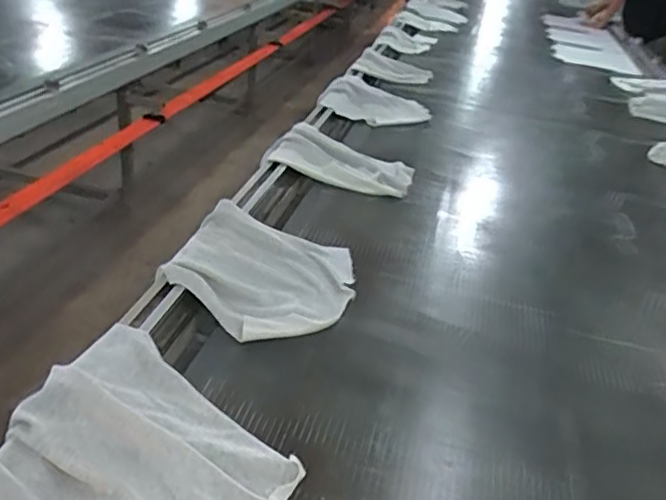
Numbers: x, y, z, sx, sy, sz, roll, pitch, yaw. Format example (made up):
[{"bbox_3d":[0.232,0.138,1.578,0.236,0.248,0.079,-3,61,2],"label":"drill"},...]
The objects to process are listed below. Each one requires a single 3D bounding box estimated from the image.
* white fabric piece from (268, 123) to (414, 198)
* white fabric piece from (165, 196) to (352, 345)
[{"bbox_3d":[0.027,-0.214,1.528,0.341,0.101,0.223,15,31,16],"label":"white fabric piece"},{"bbox_3d":[-0.124,0.045,1.071,0.307,0.082,0.291,12,31,10],"label":"white fabric piece"}]

